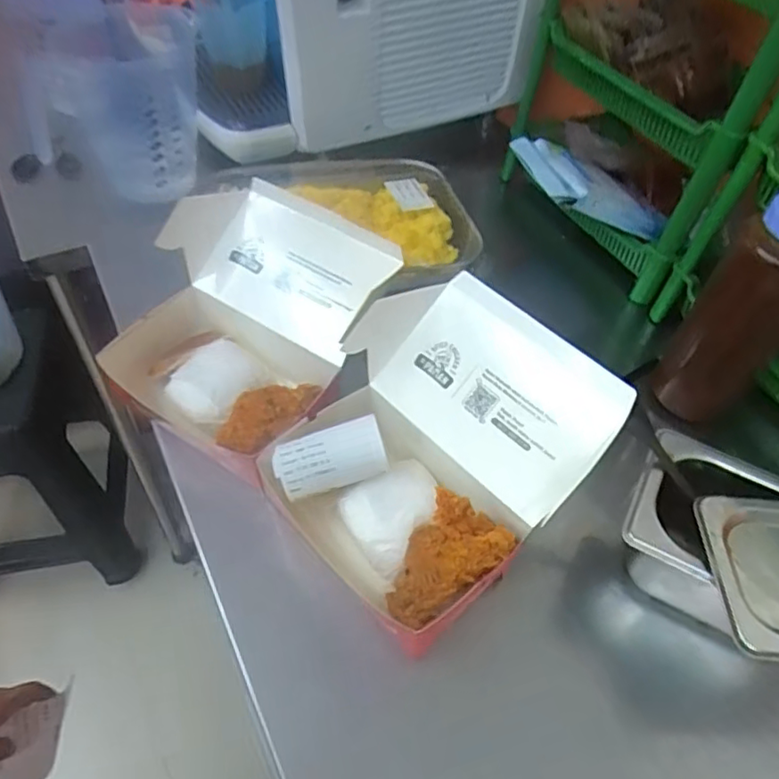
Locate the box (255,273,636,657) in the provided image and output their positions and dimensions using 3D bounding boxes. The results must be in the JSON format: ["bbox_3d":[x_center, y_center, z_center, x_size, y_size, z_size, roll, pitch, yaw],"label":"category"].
[{"bbox_3d":[0.026,0.051,0.481,0.233,0.129,0.200,-34,60,-29],"label":"box"}]

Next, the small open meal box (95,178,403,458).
[{"bbox_3d":[-0.135,-0.066,0.559,0.216,0.113,0.208,27,53,17],"label":"small open meal box"}]

